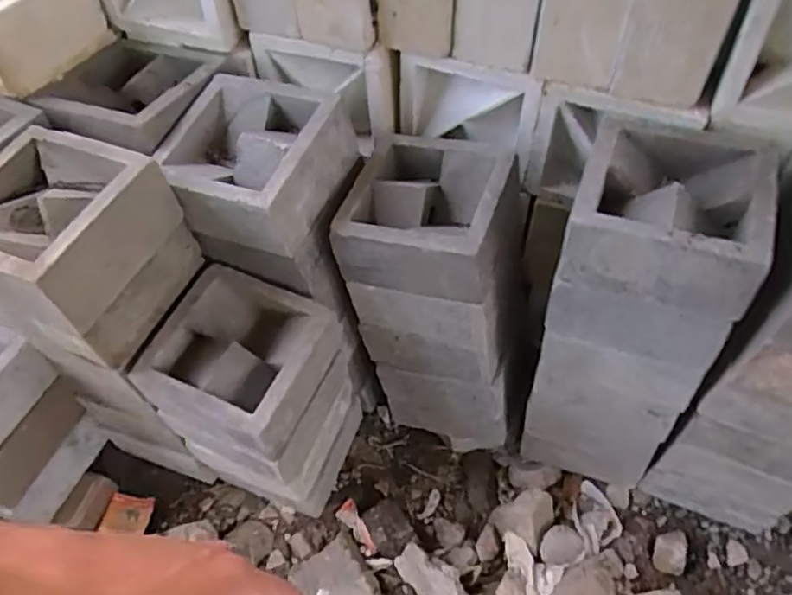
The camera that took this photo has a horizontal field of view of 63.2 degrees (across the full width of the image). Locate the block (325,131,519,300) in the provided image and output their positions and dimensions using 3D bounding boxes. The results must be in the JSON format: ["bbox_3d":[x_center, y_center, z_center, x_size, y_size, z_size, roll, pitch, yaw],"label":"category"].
[{"bbox_3d":[0.048,-0.118,0.875,0.206,0.108,0.207,14,57,15],"label":"block"}]

